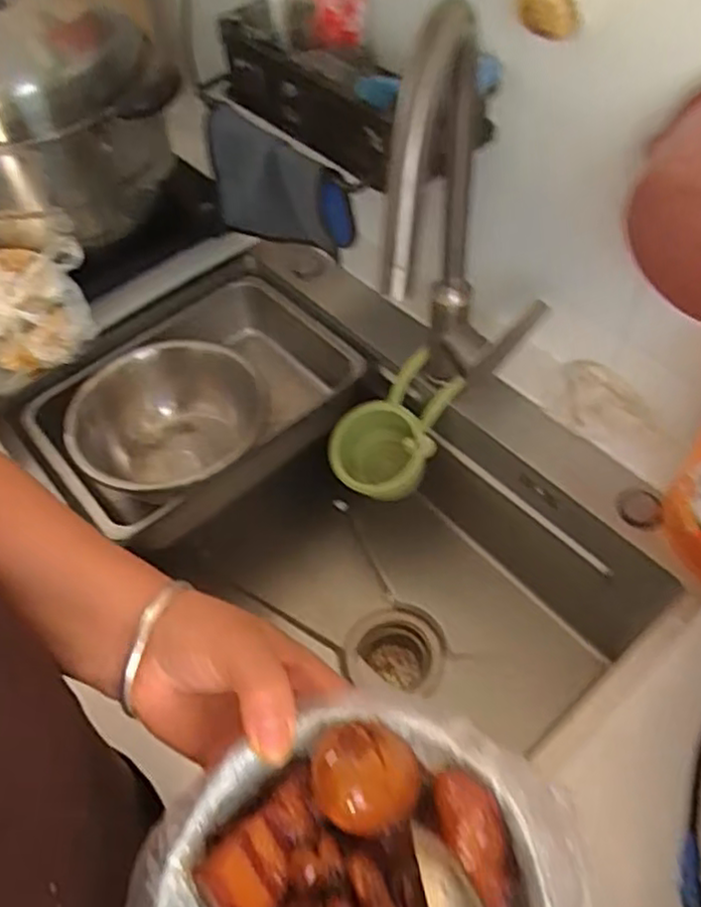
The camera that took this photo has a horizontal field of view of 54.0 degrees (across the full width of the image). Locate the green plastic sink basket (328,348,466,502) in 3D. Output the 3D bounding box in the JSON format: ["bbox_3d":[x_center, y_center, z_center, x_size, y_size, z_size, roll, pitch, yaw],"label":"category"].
[{"bbox_3d":[0.047,-0.015,0.768,0.143,0.137,0.108,-16,55,-6],"label":"green plastic sink basket"}]

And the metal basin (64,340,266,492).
[{"bbox_3d":[-0.189,-0.019,0.784,0.211,0.126,0.194,-3,54,4],"label":"metal basin"}]

